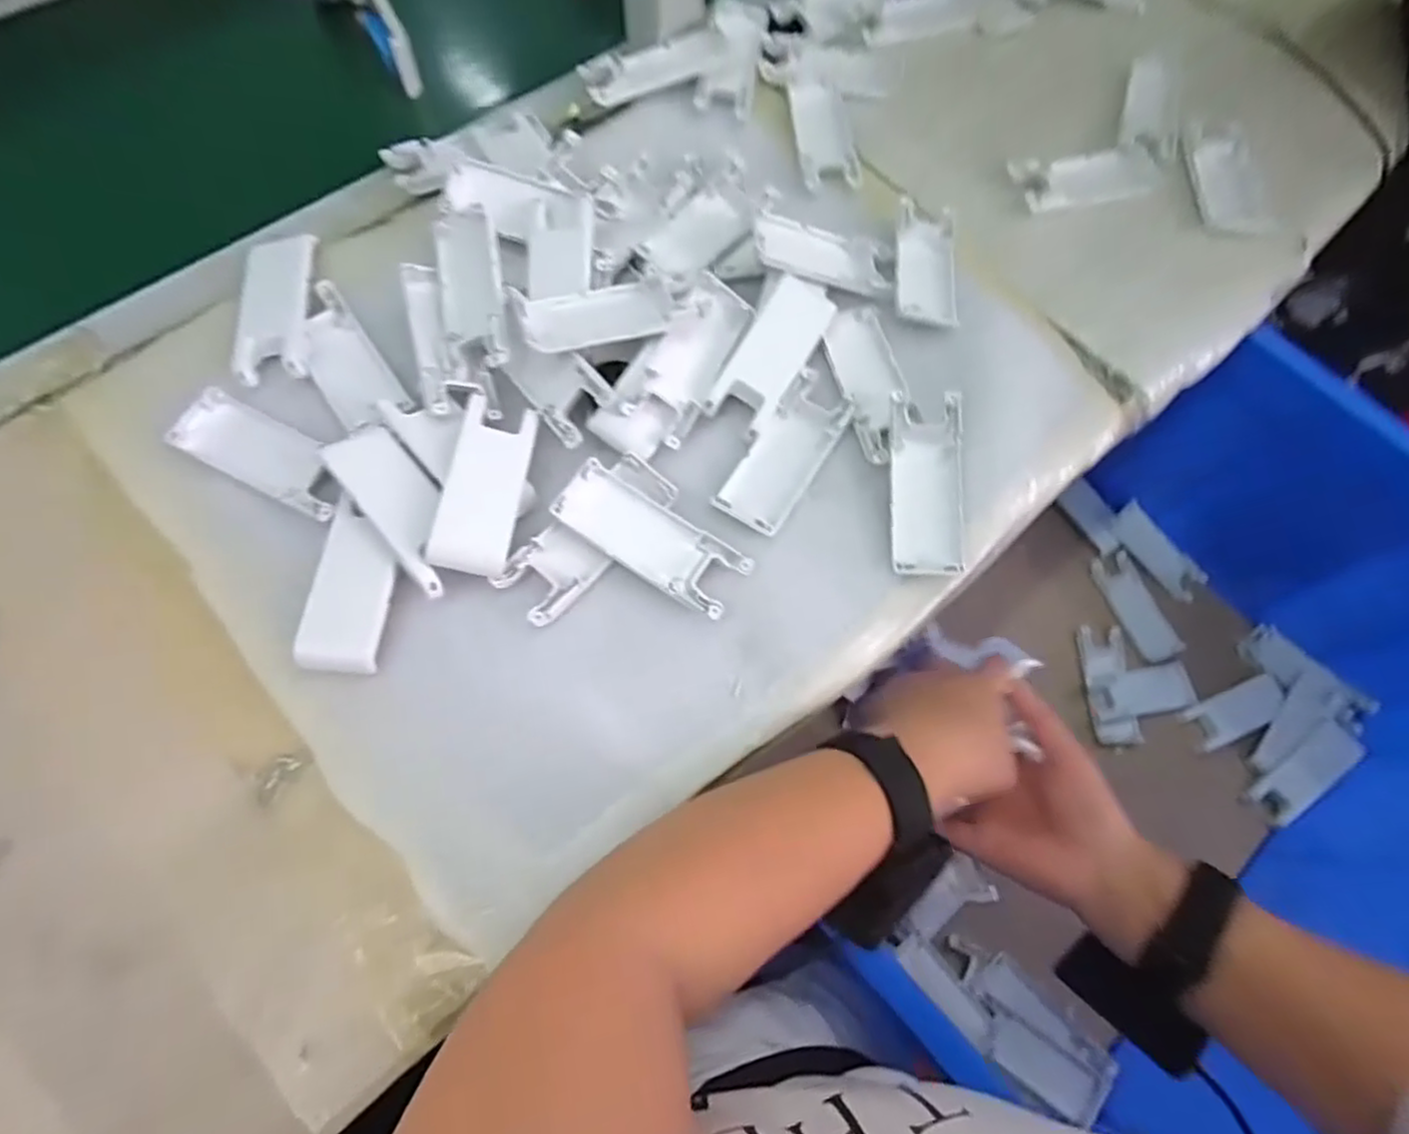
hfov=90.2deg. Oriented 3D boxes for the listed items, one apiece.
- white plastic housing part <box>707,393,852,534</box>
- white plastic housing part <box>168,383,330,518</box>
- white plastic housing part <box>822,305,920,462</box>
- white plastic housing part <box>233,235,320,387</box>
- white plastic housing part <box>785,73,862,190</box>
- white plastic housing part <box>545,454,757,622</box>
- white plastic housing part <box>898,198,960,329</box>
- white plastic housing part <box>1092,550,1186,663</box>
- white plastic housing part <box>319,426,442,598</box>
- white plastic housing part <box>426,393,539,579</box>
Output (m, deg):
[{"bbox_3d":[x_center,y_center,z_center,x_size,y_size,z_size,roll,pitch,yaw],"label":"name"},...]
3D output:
[{"bbox_3d":[0.044,-0.064,0.403,0.041,0.008,0.094,32,70,8],"label":"white plastic housing part"},{"bbox_3d":[-0.243,-0.064,0.389,0.105,0.006,0.039,27,69,6],"label":"white plastic housing part"},{"bbox_3d":[0.103,-0.111,0.427,0.039,0.014,0.101,-12,70,-9],"label":"white plastic housing part"},{"bbox_3d":[-0.254,-0.155,0.420,0.038,0.014,0.101,-6,69,-6],"label":"white plastic housing part"},{"bbox_3d":[0.084,-0.309,0.497,0.040,0.009,0.101,-5,69,-6],"label":"white plastic housing part"},{"bbox_3d":[-0.028,-0.016,0.375,0.104,0.014,0.039,32,70,8],"label":"white plastic housing part"},{"bbox_3d":[0.145,-0.197,0.455,0.038,0.007,0.101,8,68,-1],"label":"white plastic housing part"},{"bbox_3d":[0.426,0.039,0.693,0.042,0.013,0.109,-20,72,-12],"label":"white plastic housing part"},{"bbox_3d":[-0.161,-0.033,0.375,0.038,0.015,0.103,-35,75,-16],"label":"white plastic housing part"},{"bbox_3d":[-0.118,-0.043,0.378,0.039,0.013,0.097,14,68,-16],"label":"white plastic housing part"}]

